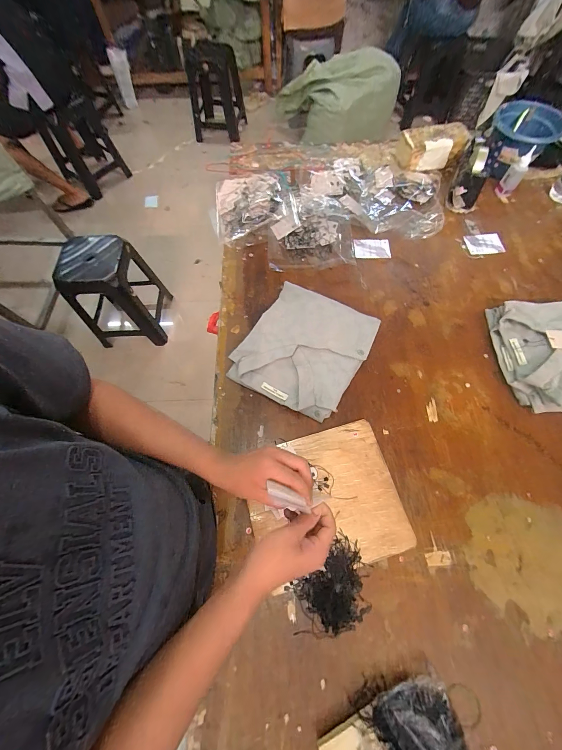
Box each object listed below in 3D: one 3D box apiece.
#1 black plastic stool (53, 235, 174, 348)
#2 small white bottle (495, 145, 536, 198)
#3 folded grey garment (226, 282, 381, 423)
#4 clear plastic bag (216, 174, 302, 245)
[{"bbox_3d":[-0.771,-0.367,1.362,0.313,0.478,0.371,-7,67,-2],"label":"black plastic stool"},{"bbox_3d":[0.680,-0.581,0.837,0.045,0.133,0.033,35,72,16],"label":"small white bottle"},{"bbox_3d":[0.053,-0.063,0.668,0.261,0.040,0.286,29,71,14],"label":"folded grey garment"},{"bbox_3d":[-0.078,-0.510,0.862,0.236,0.062,0.301,-8,66,-1],"label":"clear plastic bag"}]

